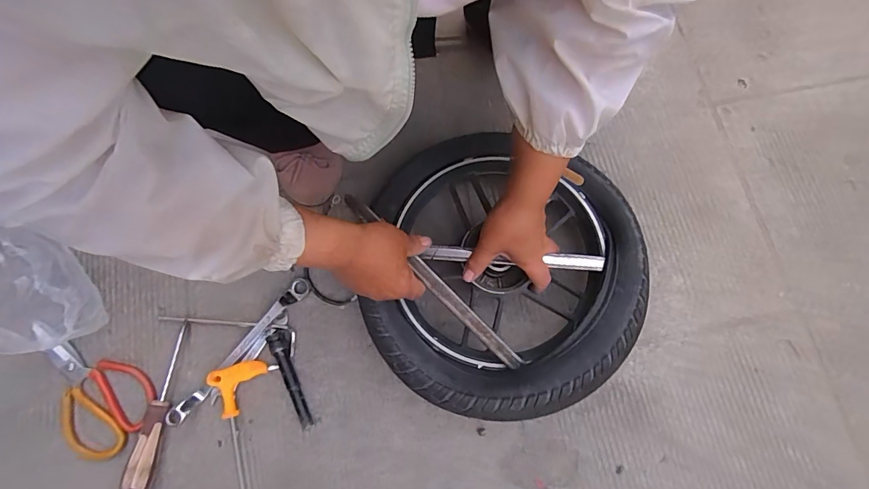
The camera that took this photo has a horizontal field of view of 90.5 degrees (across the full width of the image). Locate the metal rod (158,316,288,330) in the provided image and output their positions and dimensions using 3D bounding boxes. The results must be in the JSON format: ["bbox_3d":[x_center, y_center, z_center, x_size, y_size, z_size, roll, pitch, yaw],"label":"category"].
[{"bbox_3d":[-0.279,0.102,0.564,0.170,0.007,0.006,4,75,0],"label":"metal rod"}]

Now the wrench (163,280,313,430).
[{"bbox_3d":[-0.245,0.131,0.545,0.022,0.017,0.226,40,78,9],"label":"wrench"}]

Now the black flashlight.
[{"bbox_3d":[-0.179,0.166,0.544,0.026,0.020,0.125,-26,77,-7],"label":"black flashlight"}]

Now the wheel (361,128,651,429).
[{"bbox_3d":[0.081,0.032,0.535,0.310,0.102,0.330,0,75,-1],"label":"wheel"}]

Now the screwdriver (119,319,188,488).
[{"bbox_3d":[-0.335,0.198,0.520,0.026,0.033,0.201,4,75,0],"label":"screwdriver"}]

